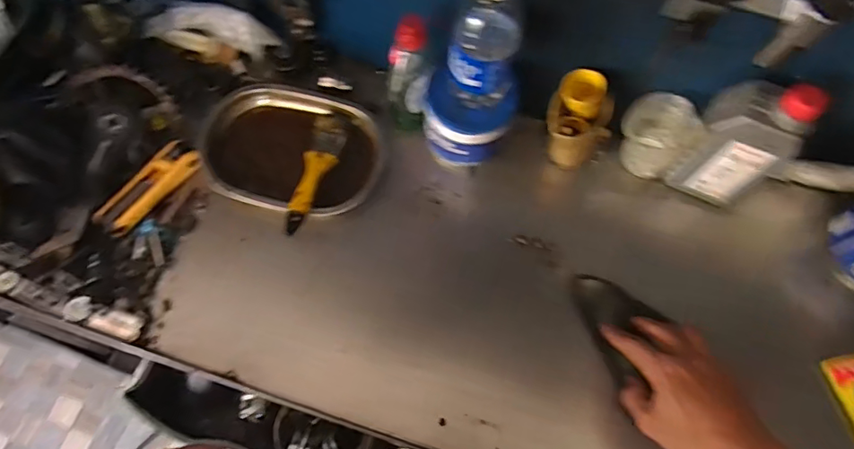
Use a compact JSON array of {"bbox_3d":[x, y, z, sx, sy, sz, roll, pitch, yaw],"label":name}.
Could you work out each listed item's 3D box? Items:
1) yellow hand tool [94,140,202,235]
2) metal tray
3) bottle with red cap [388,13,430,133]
[{"bbox_3d":[-0.326,-0.045,0.628,0.043,0.021,0.128,34,72,14],"label":"yellow hand tool"},{"bbox_3d":[-0.164,-0.093,0.647,0.217,0.031,0.166,18,69,8],"label":"metal tray"},{"bbox_3d":[-0.022,-0.163,0.606,0.046,0.159,0.036,-3,67,0],"label":"bottle with red cap"}]

